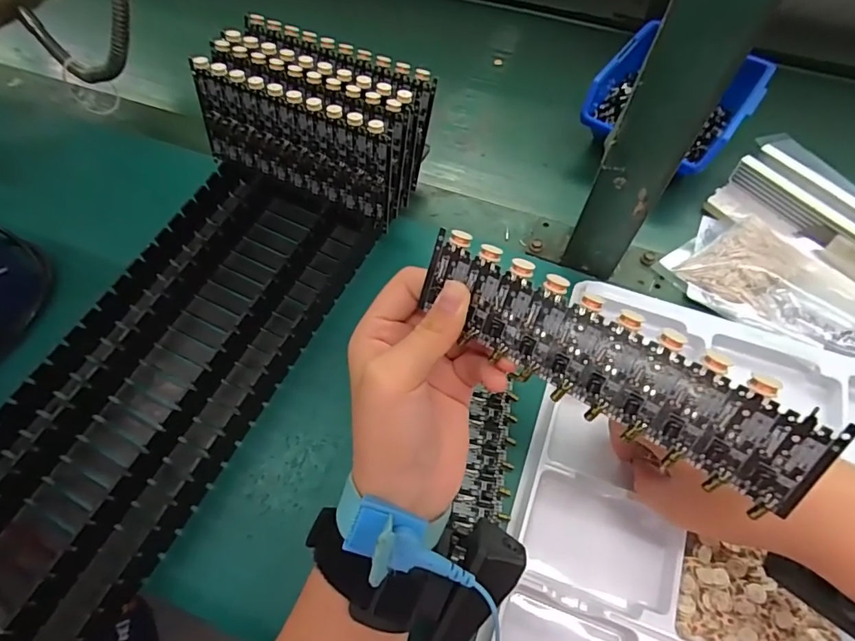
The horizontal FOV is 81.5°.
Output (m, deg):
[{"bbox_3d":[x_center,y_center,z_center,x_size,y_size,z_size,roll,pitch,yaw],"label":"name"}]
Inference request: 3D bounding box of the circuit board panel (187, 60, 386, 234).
[{"bbox_3d":[-0.096,-0.126,0.356,0.153,0.076,0.007,24,49,11],"label":"circuit board panel"}]

